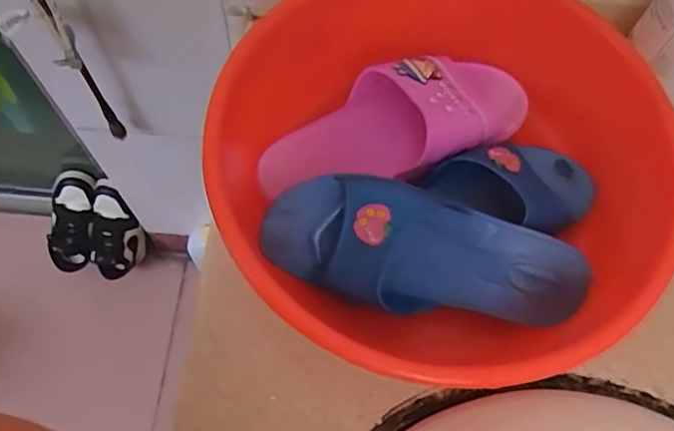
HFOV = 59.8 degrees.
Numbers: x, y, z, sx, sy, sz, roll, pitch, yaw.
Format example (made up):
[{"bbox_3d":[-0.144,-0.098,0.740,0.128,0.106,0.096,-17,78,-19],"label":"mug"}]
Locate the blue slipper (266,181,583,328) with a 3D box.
[{"bbox_3d":[0.062,0.027,0.414,0.229,0.061,0.088,12,100,1],"label":"blue slipper"}]

